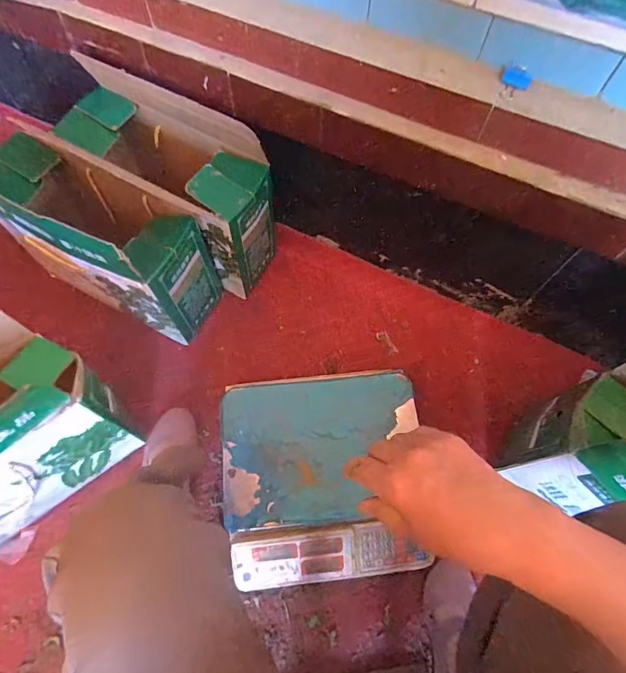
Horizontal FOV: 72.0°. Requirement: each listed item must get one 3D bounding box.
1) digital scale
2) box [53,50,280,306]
[{"bbox_3d":[0.018,0.228,0.721,0.317,0.082,0.317,-5,67,-4],"label":"digital scale"},{"bbox_3d":[-0.255,-0.278,0.808,0.364,0.328,0.156,29,69,10],"label":"box"}]

